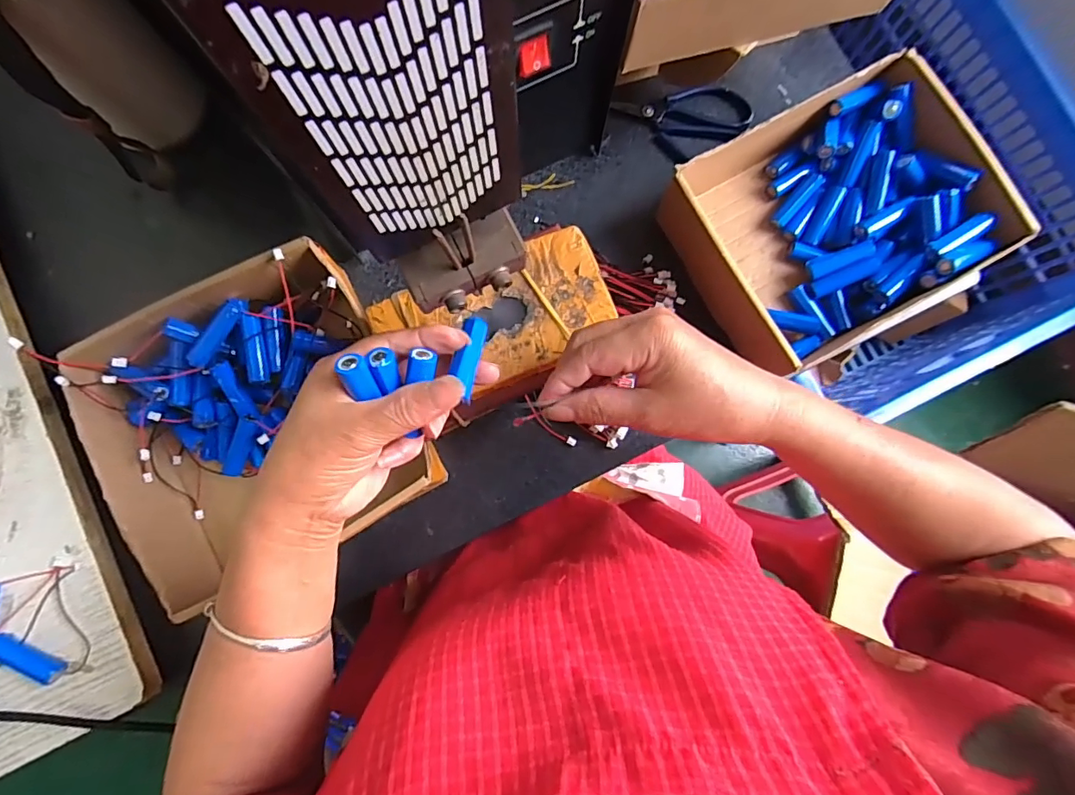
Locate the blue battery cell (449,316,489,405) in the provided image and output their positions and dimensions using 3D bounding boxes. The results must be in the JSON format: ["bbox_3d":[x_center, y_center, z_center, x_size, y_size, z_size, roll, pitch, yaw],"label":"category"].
[{"bbox_3d":[-0.036,-0.021,0.266,0.014,0.011,0.050,8,65,0],"label":"blue battery cell"}]

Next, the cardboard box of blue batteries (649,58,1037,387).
[{"bbox_3d":[0.230,-0.139,0.398,0.217,0.070,0.166,-29,84,-4],"label":"cardboard box of blue batteries"}]

